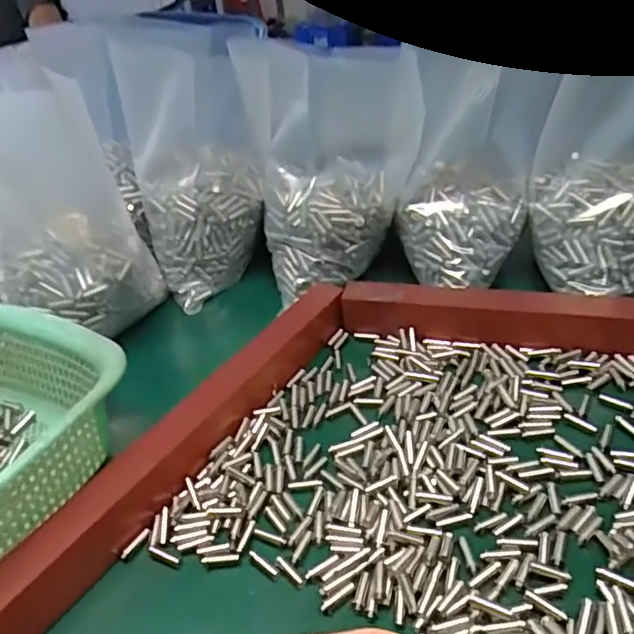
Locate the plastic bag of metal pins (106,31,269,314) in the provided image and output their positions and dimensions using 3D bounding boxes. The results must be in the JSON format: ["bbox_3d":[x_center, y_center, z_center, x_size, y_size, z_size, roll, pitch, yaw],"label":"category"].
[{"bbox_3d":[-0.118,-0.143,0.563,0.116,0.206,0.129,-25,41,-22],"label":"plastic bag of metal pins"}]

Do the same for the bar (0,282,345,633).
[{"bbox_3d":[-0.100,0.092,0.366,0.028,0.036,0.387,19,44,30],"label":"bar"}]

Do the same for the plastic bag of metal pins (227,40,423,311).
[{"bbox_3d":[0.015,-0.122,0.515,0.132,0.198,0.084,-10,37,-3],"label":"plastic bag of metal pins"}]

